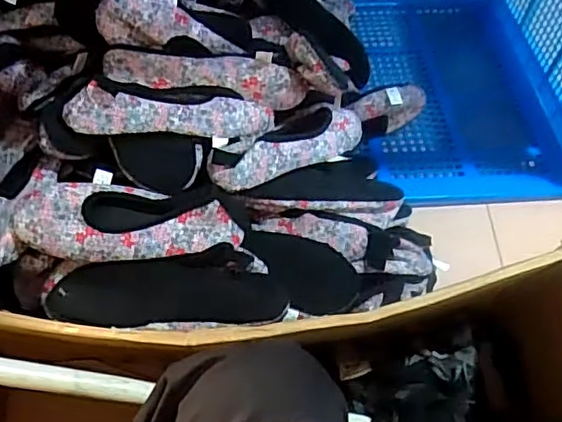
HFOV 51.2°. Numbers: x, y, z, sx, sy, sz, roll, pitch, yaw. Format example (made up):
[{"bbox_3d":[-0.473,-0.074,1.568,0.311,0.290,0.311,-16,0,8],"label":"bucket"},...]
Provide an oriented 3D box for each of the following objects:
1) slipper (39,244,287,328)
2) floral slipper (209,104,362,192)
[{"bbox_3d":[-0.130,0.088,0.652,0.264,0.039,0.089,-2,57,-4],"label":"slipper"},{"bbox_3d":[0.012,-0.091,0.783,0.248,0.046,0.072,-25,61,-32],"label":"floral slipper"}]

